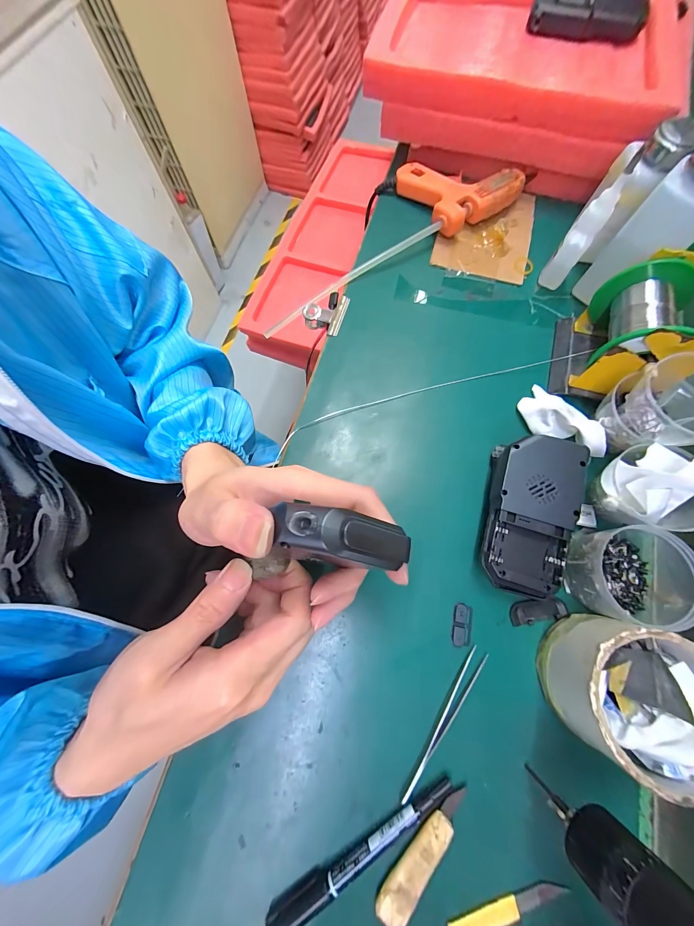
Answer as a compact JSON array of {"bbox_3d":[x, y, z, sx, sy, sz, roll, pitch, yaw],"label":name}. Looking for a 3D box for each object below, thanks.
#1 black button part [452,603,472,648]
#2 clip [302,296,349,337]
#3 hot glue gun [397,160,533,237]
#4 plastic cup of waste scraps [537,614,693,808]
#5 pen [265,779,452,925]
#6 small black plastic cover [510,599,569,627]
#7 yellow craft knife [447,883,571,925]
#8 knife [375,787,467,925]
[{"bbox_3d":[0.089,0.125,0.238,0.014,0.005,0.030,10,73,5],"label":"black button part"},{"bbox_3d":[-0.025,-0.157,0.332,0.044,0.019,0.044,18,74,7],"label":"clip"},{"bbox_3d":[0.139,-0.324,0.359,0.134,0.031,0.102,-27,74,-7],"label":"hot glue gun"},{"bbox_3d":[0.176,0.143,0.196,0.081,0.068,0.075,0,73,1],"label":"plastic cup of waste scraps"},{"bbox_3d":[0.009,0.247,0.195,0.137,0.010,0.011,-30,74,-8],"label":"pen"},{"bbox_3d":[0.148,0.115,0.240,0.042,0.005,0.017,-7,73,-1],"label":"small black plastic cover"},{"bbox_3d":[0.099,0.274,0.189,0.075,0.004,0.012,-17,73,-4],"label":"yellow craft knife"},{"bbox_3d":[0.049,0.245,0.194,0.018,0.010,0.078,41,78,13],"label":"knife"}]

